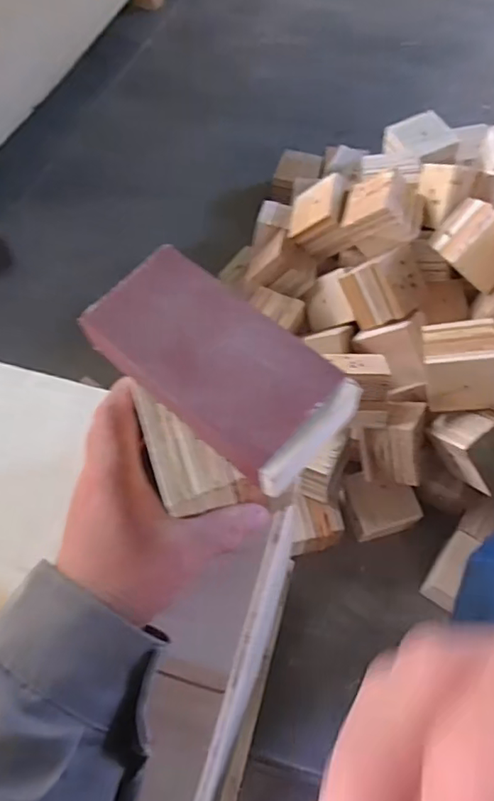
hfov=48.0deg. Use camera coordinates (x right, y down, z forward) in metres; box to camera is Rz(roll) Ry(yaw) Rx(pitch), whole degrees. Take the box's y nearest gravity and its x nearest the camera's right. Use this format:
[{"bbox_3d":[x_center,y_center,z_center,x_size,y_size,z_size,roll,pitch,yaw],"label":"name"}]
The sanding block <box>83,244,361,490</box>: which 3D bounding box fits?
[{"bbox_3d":[-0.018,-0.020,0.313,0.154,0.036,0.074,38,70,18],"label":"sanding block"}]

